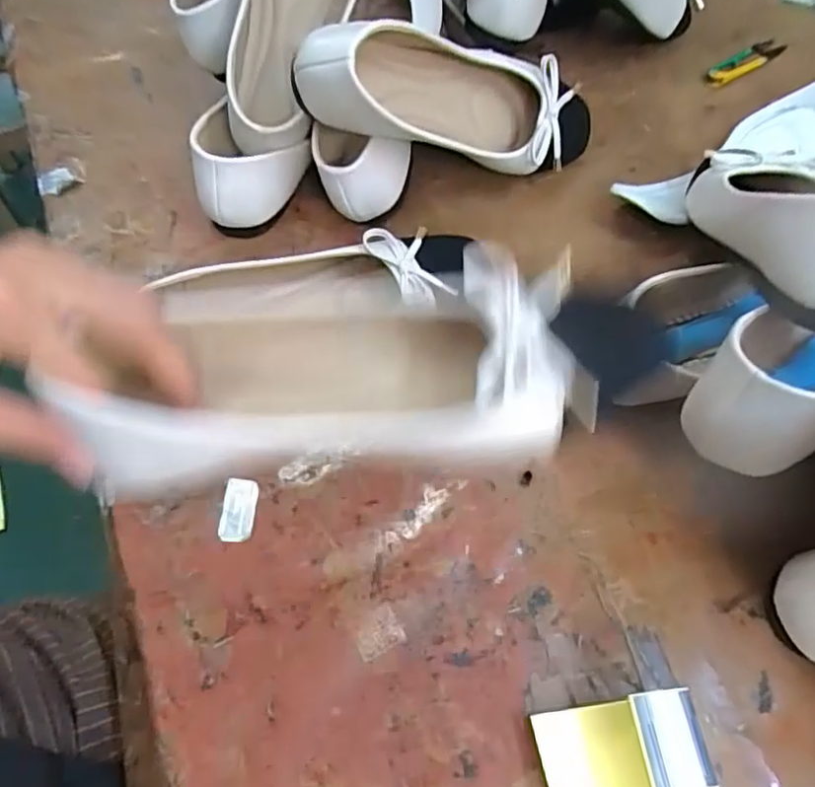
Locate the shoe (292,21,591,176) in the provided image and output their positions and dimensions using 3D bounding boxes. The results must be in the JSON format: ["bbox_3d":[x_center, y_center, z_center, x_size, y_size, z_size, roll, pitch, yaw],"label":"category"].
[{"bbox_3d":[0.039,-0.215,0.457,0.251,0.080,0.071,-5,57,-32],"label":"shoe"}]

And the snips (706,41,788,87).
[{"bbox_3d":[0.324,-0.317,0.594,0.103,0.009,0.023,-34,65,-16],"label":"snips"}]

